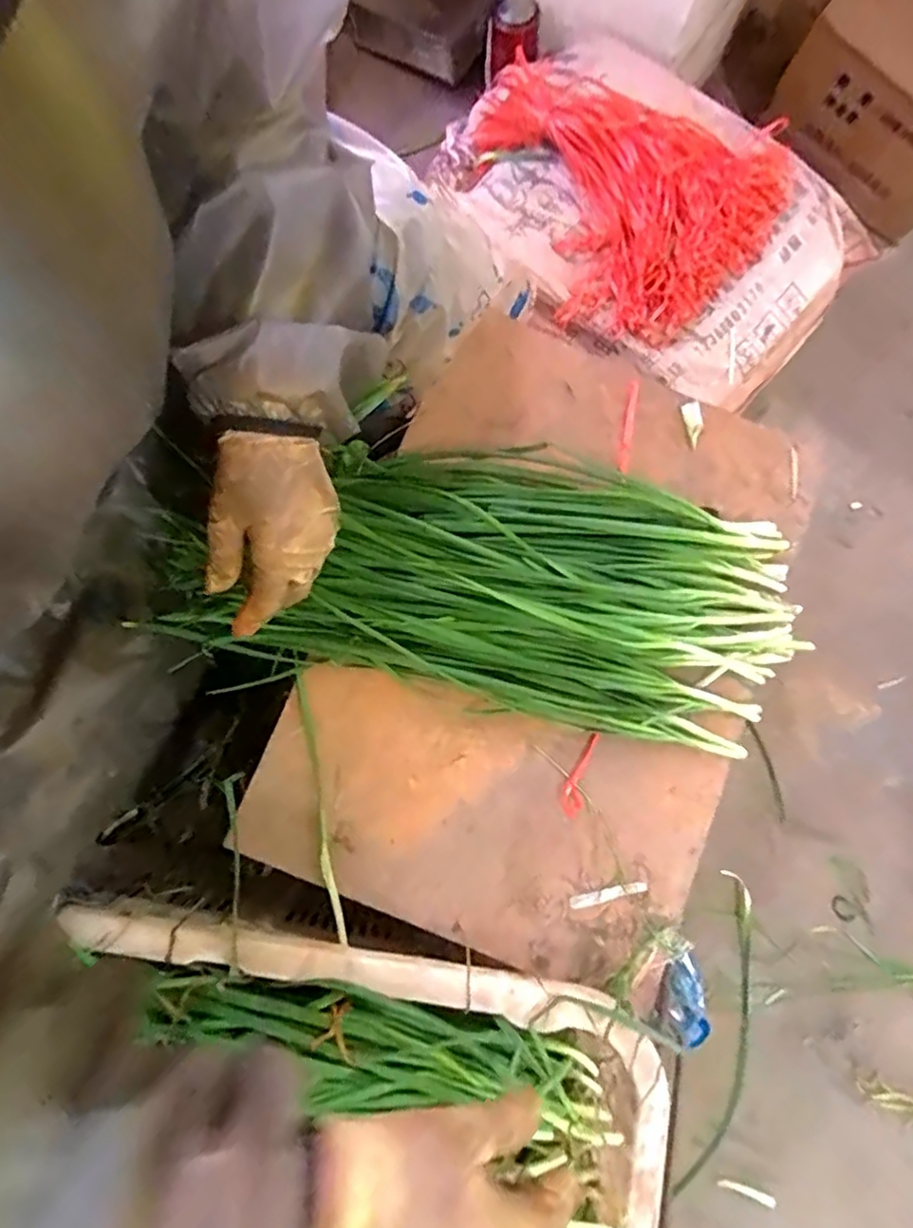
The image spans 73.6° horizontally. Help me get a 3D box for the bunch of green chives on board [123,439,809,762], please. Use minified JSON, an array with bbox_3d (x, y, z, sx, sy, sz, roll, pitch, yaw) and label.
[{"bbox_3d":[0.024,-0.028,0.504,0.505,0.056,0.217,7,79,-2],"label":"bunch of green chives on board"}]

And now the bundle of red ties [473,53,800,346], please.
[{"bbox_3d":[0.184,-0.511,0.724,0.370,0.066,0.331,38,81,2],"label":"bundle of red ties"}]

